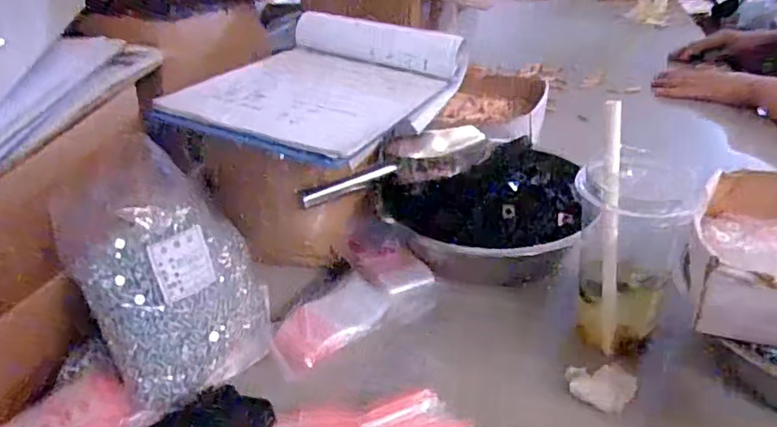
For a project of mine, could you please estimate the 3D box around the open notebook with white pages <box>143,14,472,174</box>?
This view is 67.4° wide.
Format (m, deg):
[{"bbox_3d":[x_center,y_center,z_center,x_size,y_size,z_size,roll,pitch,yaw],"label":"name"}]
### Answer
[{"bbox_3d":[-0.068,-0.135,0.648,0.231,0.072,0.297,12,36,17],"label":"open notebook with white pages"}]

